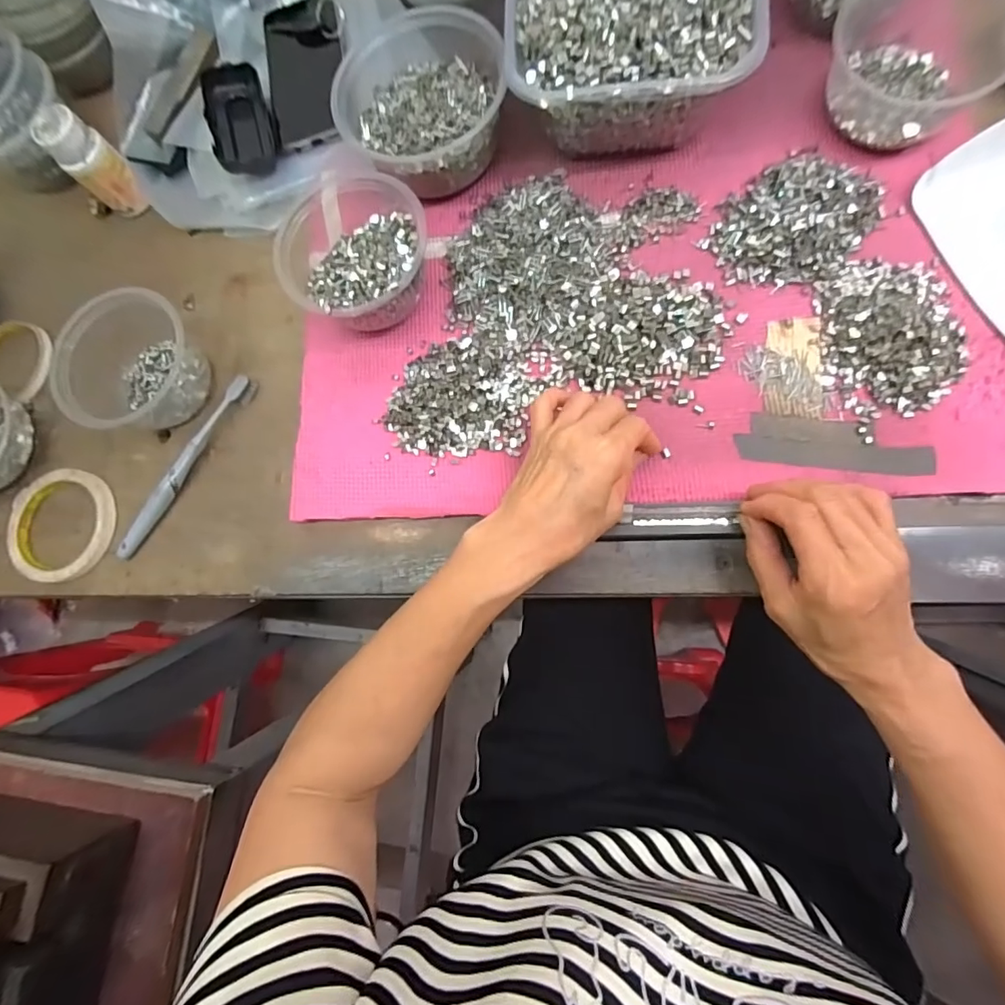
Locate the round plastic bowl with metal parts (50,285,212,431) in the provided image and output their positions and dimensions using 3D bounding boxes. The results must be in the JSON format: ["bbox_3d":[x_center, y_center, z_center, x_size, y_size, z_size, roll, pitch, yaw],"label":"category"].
[{"bbox_3d":[-0.303,-0.114,0.422,0.102,0.054,0.113,10,87,10],"label":"round plastic bowl with metal parts"}]

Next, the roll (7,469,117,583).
[{"bbox_3d":[-0.385,0.020,0.442,0.098,0.009,0.094,-1,85,8],"label":"roll"}]

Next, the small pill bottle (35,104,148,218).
[{"bbox_3d":[-0.369,-0.307,0.463,0.045,0.075,0.044,-1,85,8],"label":"small pill bottle"}]

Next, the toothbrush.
[{"bbox_3d":[-0.269,-0.031,0.432,0.021,0.012,0.180,36,90,10],"label":"toothbrush"}]

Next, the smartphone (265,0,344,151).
[{"bbox_3d":[-0.185,-0.400,0.479,0.071,0.014,0.152,-5,84,8],"label":"smartphone"}]

